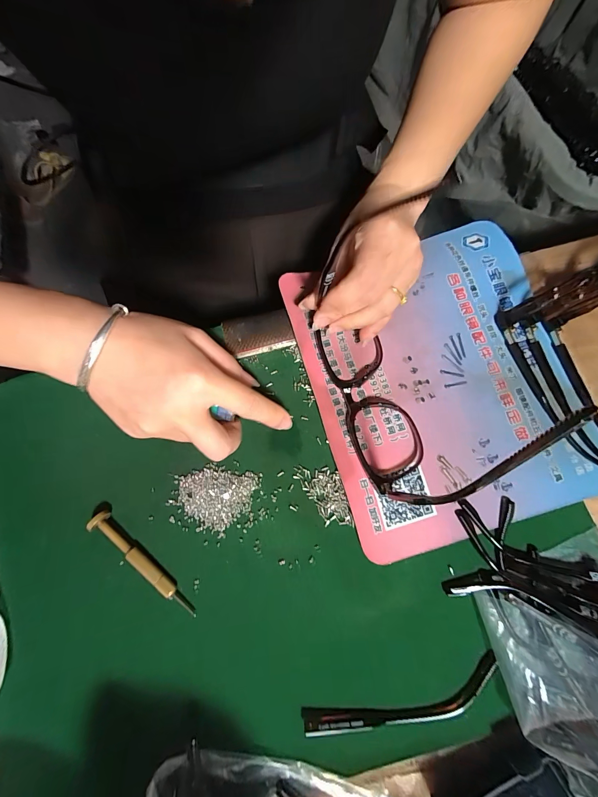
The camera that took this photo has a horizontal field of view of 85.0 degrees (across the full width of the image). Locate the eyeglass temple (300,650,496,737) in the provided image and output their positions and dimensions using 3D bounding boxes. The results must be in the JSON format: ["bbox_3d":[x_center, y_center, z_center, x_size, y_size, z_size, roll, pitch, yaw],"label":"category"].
[{"bbox_3d":[0.067,0.195,0.208,0.128,0.007,0.026,-14,78,-3],"label":"eyeglass temple"}]

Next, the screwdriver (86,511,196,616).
[{"bbox_3d":[-0.107,0.114,0.223,0.092,0.013,0.011,43,81,8],"label":"screwdriver"}]

